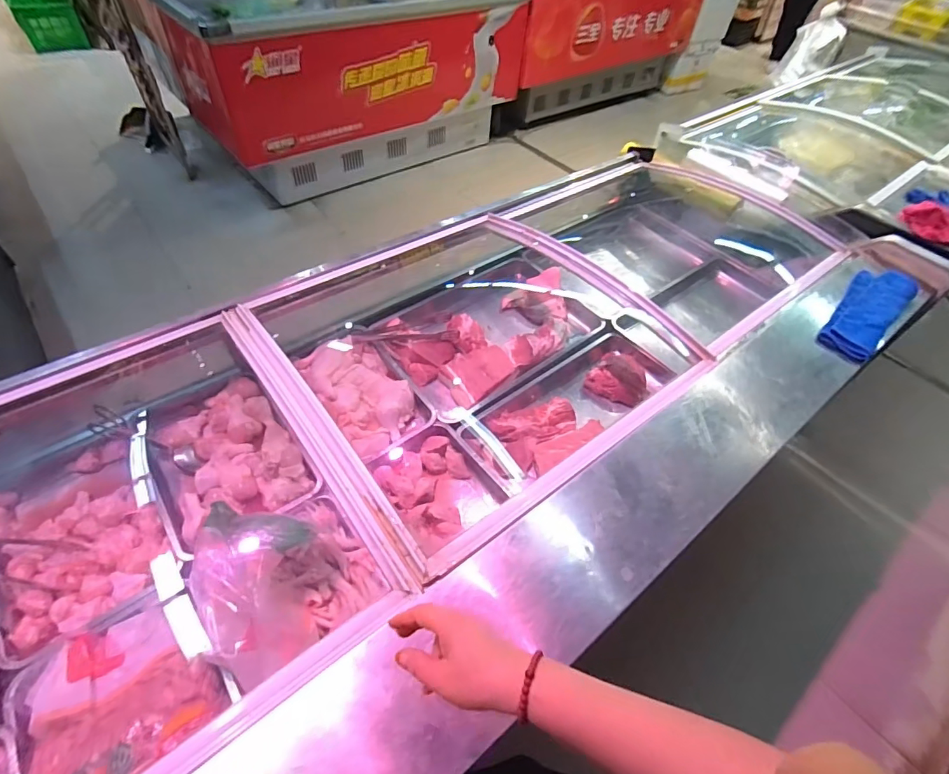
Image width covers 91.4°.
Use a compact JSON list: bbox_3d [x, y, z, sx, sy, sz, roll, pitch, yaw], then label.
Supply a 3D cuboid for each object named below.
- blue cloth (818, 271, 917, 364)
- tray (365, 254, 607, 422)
[{"bbox_3d":[0.919,-0.182,1.080,0.116,0.026,0.402,40,59,22],"label":"blue cloth"},{"bbox_3d":[0.036,-0.170,1.327,0.572,0.082,0.401,-31,62,-26],"label":"tray"}]

